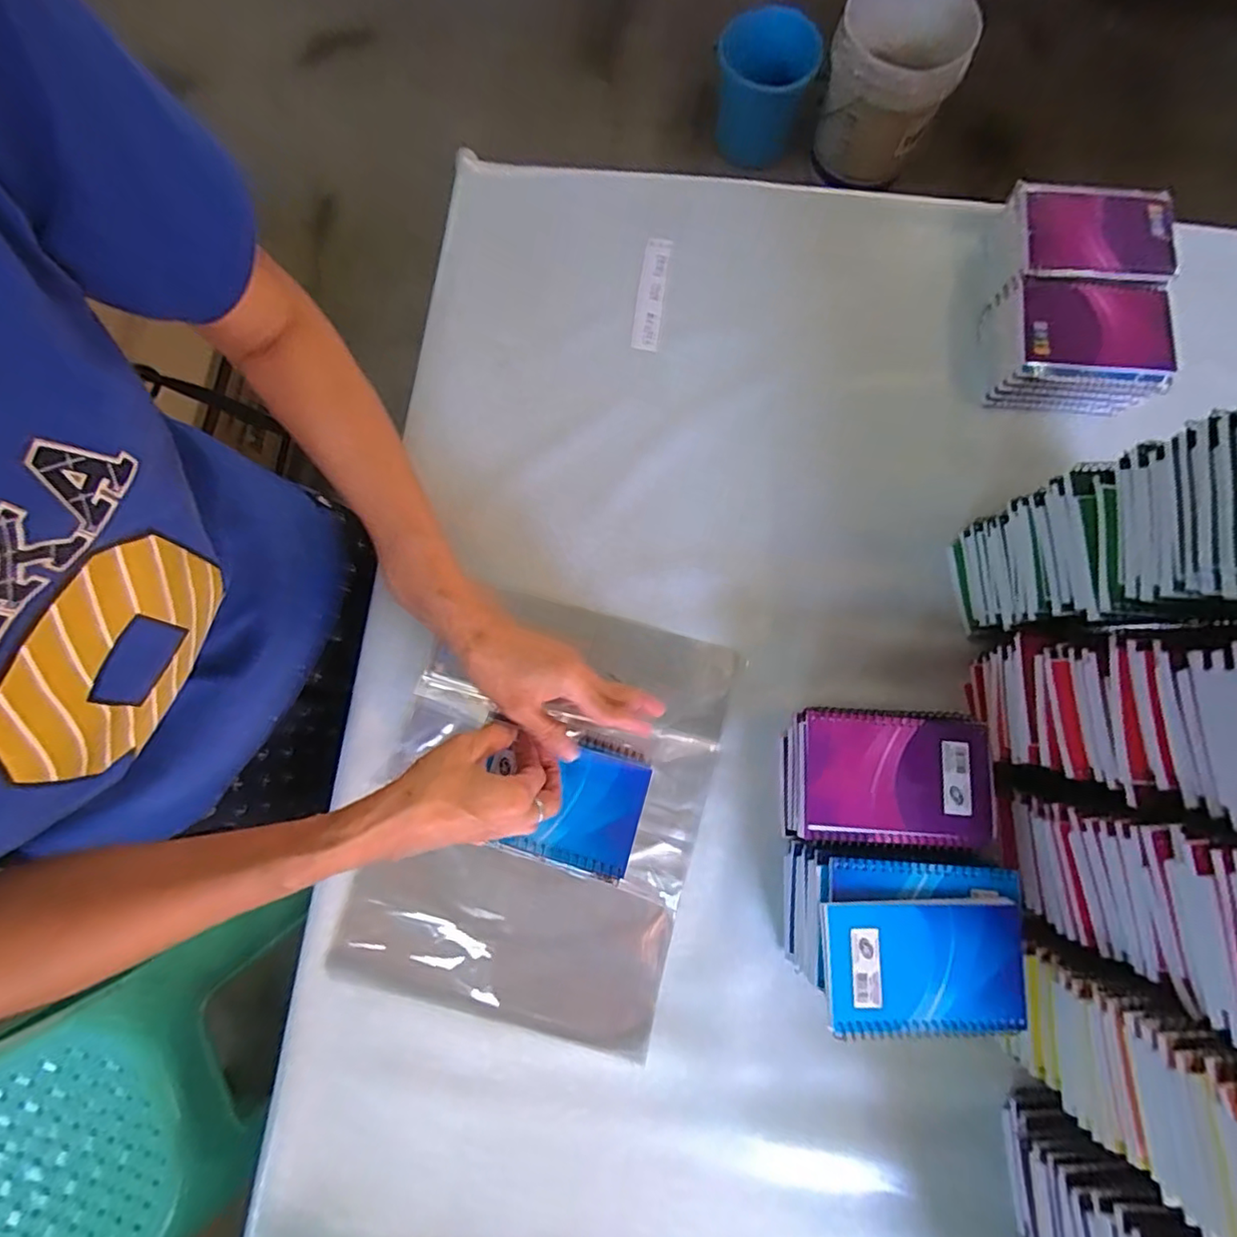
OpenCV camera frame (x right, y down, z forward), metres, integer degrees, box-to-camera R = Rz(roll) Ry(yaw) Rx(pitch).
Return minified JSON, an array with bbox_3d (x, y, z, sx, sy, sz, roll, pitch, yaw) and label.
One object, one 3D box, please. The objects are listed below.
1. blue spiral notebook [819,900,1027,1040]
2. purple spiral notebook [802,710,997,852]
[{"bbox_3d":[0.206,0.236,0.397,0.131,0.010,0.082,-1,79,-1],"label":"blue spiral notebook"},{"bbox_3d":[0.199,0.116,0.422,0.135,0.009,0.094,3,79,0],"label":"purple spiral notebook"}]

